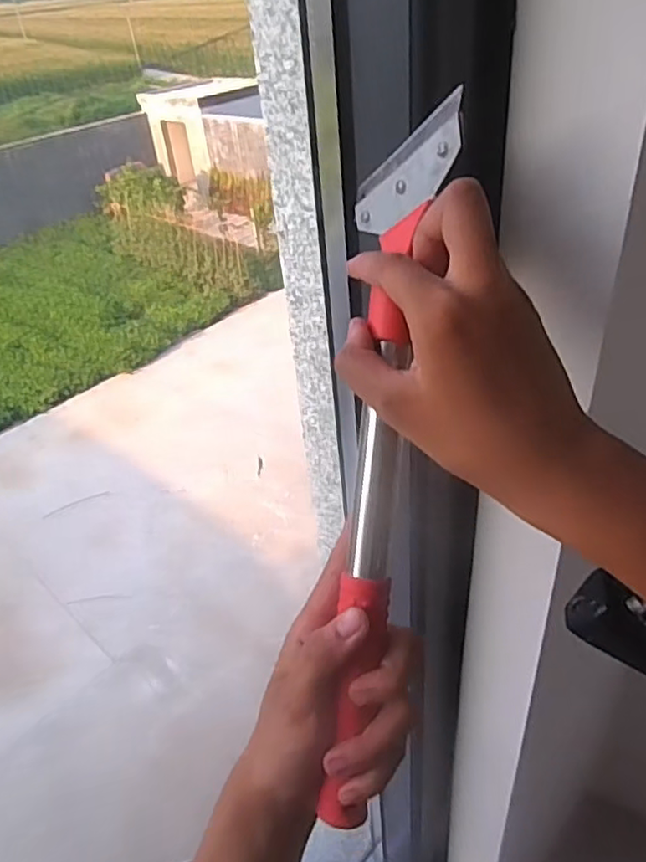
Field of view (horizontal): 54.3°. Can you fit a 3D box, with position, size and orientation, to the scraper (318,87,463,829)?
[{"bbox_3d":[0.026,0.026,0.311,0.056,0.335,0.069,6,2,16],"label":"scraper"}]

